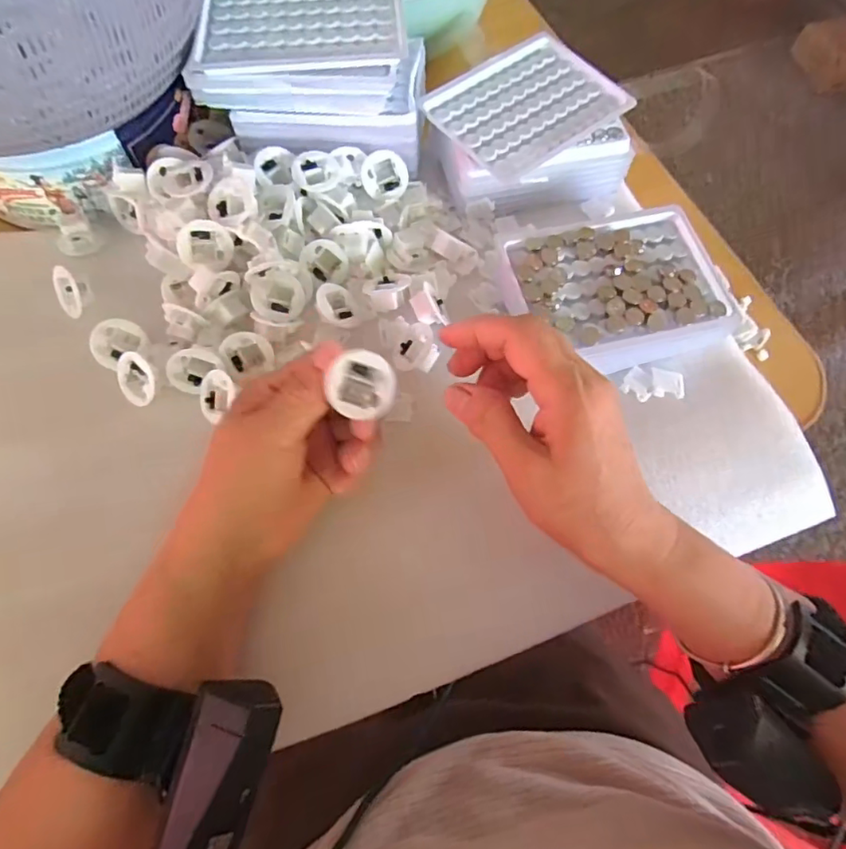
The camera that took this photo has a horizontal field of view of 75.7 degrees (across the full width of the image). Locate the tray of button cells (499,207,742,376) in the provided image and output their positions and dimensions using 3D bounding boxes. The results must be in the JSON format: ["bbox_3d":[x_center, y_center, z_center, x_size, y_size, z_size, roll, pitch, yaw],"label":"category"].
[{"bbox_3d":[0.121,-0.086,0.341,0.133,0.010,0.102,-15,69,-8],"label":"tray of button cells"}]

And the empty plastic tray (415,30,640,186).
[{"bbox_3d":[0.075,-0.231,0.390,0.129,0.006,0.094,-35,73,-14],"label":"empty plastic tray"}]

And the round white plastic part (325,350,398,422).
[{"bbox_3d":[-0.029,-0.020,0.271,0.031,0.014,0.031,0,93,-11],"label":"round white plastic part"}]

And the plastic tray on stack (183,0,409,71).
[{"bbox_3d":[-0.078,-0.263,0.351,0.130,0.011,0.095,-2,68,-2],"label":"plastic tray on stack"}]

